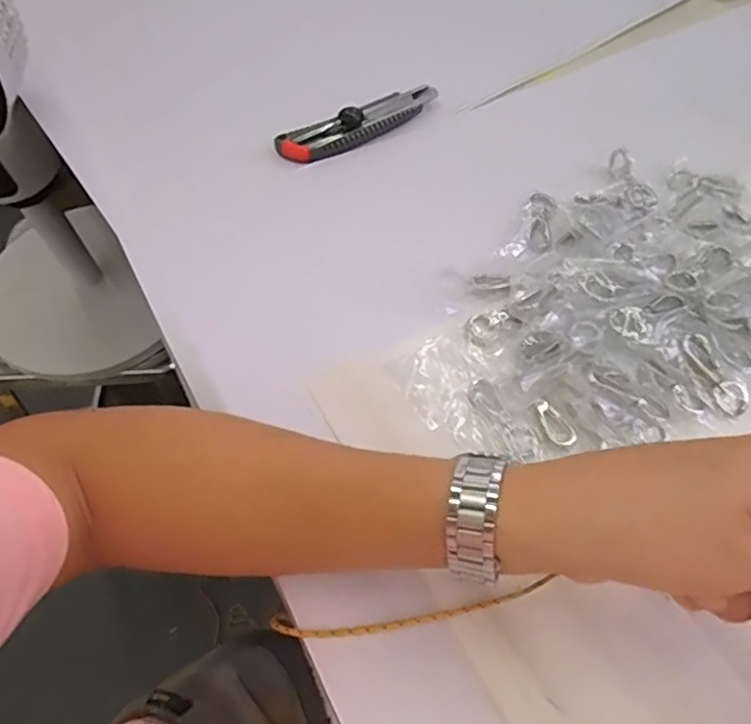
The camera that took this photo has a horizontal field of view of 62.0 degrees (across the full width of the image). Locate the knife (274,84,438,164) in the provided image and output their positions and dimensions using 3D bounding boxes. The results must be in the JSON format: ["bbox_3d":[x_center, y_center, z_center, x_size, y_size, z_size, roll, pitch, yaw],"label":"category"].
[{"bbox_3d":[-0.010,-0.208,0.538,0.153,0.023,0.034,-28,62,-15],"label":"knife"}]

